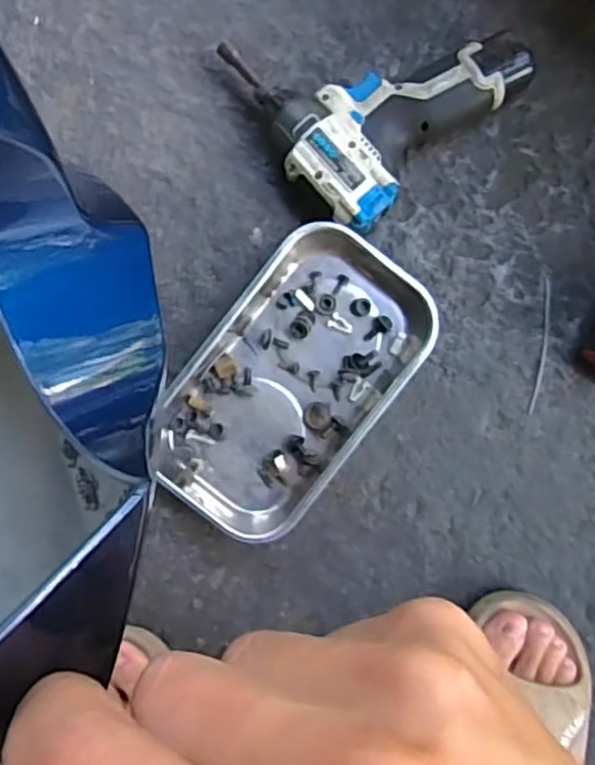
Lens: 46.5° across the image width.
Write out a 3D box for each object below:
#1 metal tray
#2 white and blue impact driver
[{"bbox_3d":[-0.005,0.001,0.533,0.140,0.043,0.235,37,93,-2],"label":"metal tray"},{"bbox_3d":[0.058,-0.226,0.525,0.179,0.053,0.161,-40,91,-1],"label":"white and blue impact driver"}]

